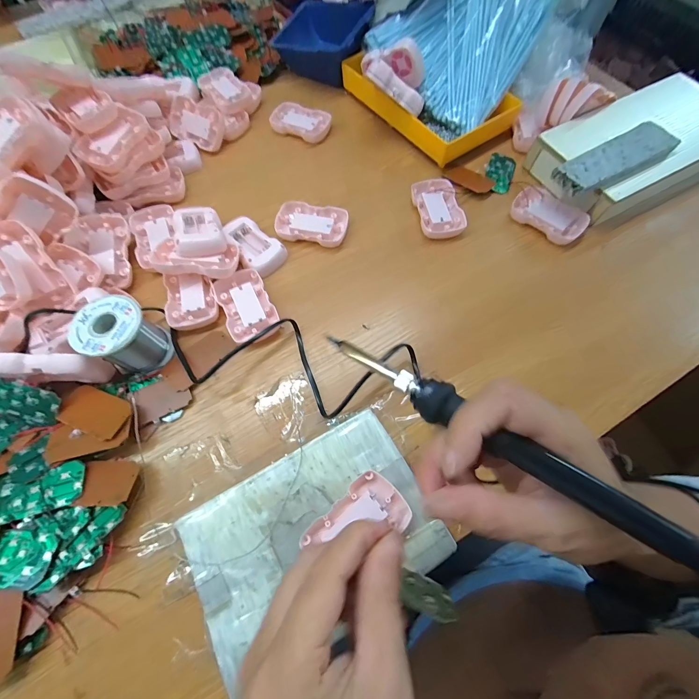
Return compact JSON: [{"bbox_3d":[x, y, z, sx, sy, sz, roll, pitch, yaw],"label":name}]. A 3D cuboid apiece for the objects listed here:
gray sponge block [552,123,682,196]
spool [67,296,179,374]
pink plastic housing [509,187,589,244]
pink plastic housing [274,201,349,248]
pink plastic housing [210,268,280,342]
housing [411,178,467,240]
[{"bbox_3d":[0.318,-0.227,0.369,0.151,0.019,0.051,-28,70,-11],"label":"gray sponge block"},{"bbox_3d":[-0.221,-0.013,0.310,0.061,0.057,0.058,0,68,0],"label":"spool"},{"bbox_3d":[0.250,-0.168,0.397,0.052,0.019,0.088,-42,73,-15],"label":"pink plastic housing"},{"bbox_3d":[-0.048,-0.157,0.399,0.087,0.017,0.056,9,68,4],"label":"pink plastic housing"},{"bbox_3d":[-0.115,-0.048,0.352,0.053,0.014,0.084,-26,70,-10],"label":"pink plastic housing"},{"bbox_3d":[0.113,-0.181,0.405,0.053,0.018,0.087,-10,68,-4],"label":"housing"}]

